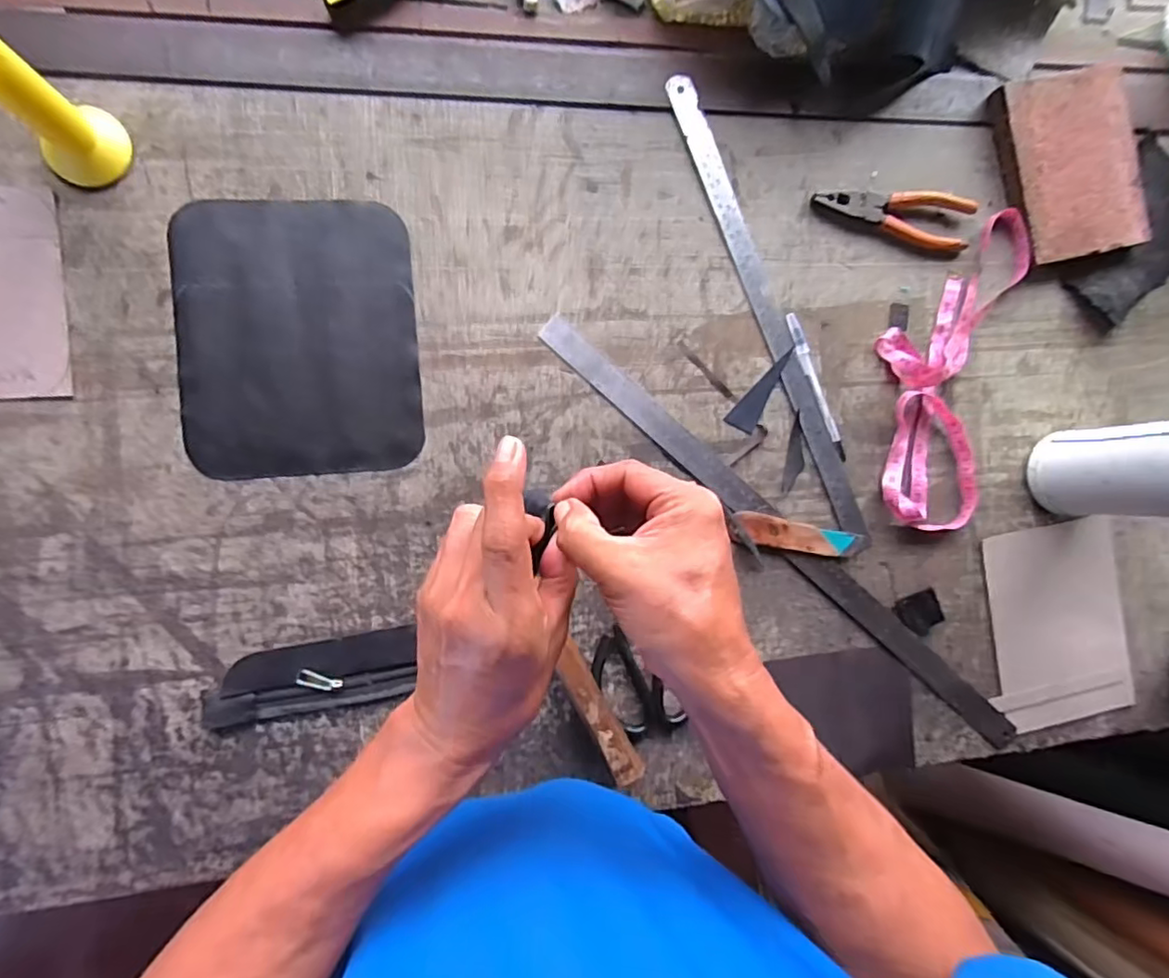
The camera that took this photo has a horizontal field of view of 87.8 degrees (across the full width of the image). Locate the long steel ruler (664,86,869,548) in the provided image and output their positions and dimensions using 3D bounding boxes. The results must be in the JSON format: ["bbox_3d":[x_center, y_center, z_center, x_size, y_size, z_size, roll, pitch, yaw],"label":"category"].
[{"bbox_3d":[0.176,-0.166,0.578,0.034,0.005,0.452,-23,94,-9],"label":"long steel ruler"}]

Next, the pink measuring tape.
[{"bbox_3d":[0.357,-0.124,0.597,0.136,0.023,0.324,11,89,-10],"label":"pink measuring tape"}]

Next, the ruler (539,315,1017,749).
[{"bbox_3d":[0.199,0.053,0.581,0.606,0.010,0.032,41,82,-7],"label":"ruler"}]

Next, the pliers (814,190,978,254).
[{"bbox_3d":[0.302,-0.264,0.590,0.161,0.022,0.052,3,90,-10],"label":"pliers"}]

